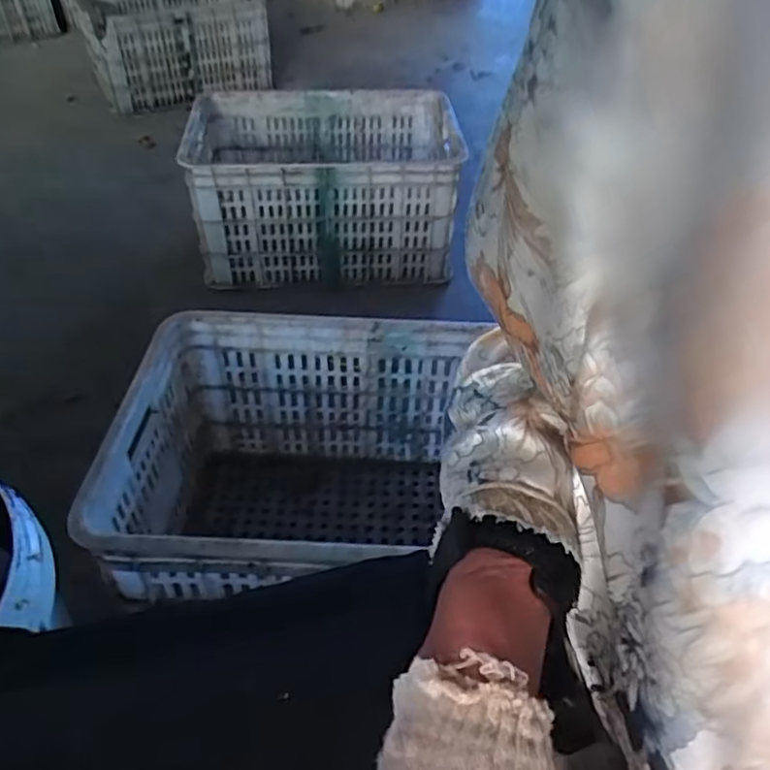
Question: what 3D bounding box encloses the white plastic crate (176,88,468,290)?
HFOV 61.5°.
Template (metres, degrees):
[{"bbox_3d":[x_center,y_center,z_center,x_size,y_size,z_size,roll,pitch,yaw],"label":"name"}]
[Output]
[{"bbox_3d":[-0.137,-0.449,1.393,0.527,0.265,0.379,0,45,-4],"label":"white plastic crate"}]

